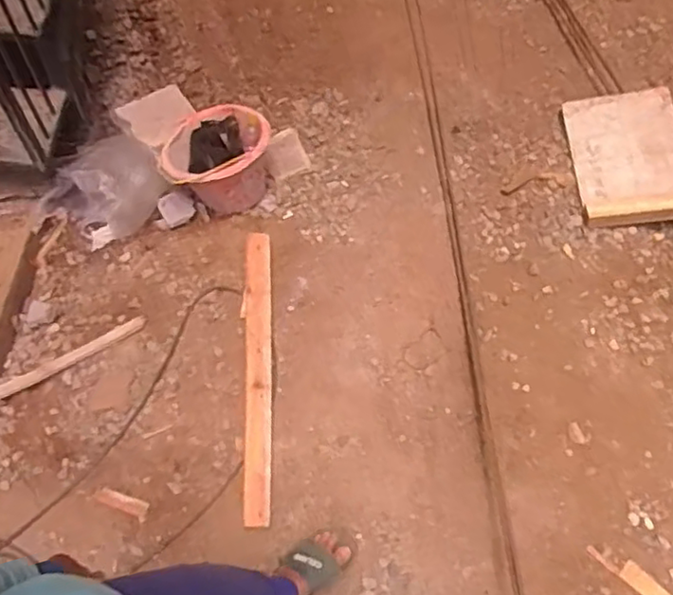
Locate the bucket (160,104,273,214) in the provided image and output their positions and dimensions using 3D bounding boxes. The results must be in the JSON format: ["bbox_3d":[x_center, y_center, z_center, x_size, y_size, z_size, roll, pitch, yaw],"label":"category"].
[{"bbox_3d":[-0.333,-0.390,1.802,0.302,0.205,0.256,-21,65,-13],"label":"bucket"}]

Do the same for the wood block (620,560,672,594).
[{"bbox_3d":[0.664,0.616,1.361,0.124,0.017,0.046,41,68,18],"label":"wood block"}]

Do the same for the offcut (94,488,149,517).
[{"bbox_3d":[-0.469,0.447,1.409,0.118,0.009,0.030,17,63,7],"label":"offcut"}]

